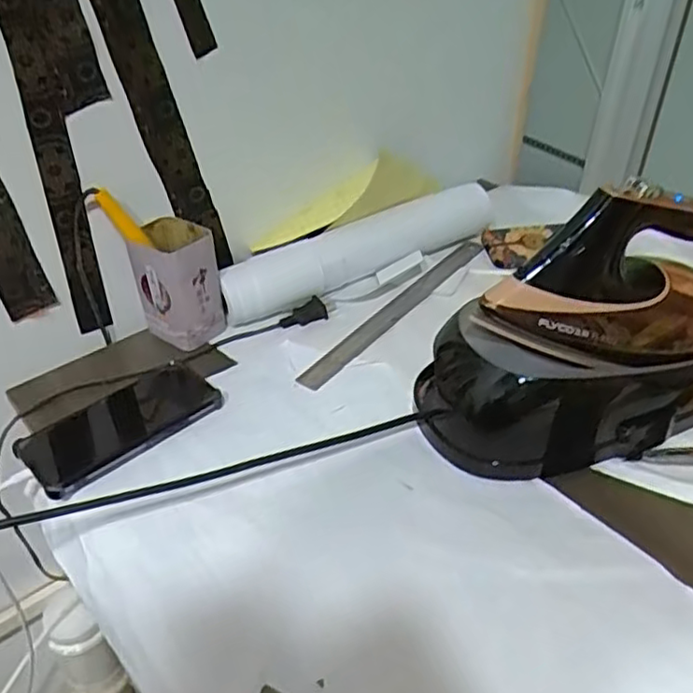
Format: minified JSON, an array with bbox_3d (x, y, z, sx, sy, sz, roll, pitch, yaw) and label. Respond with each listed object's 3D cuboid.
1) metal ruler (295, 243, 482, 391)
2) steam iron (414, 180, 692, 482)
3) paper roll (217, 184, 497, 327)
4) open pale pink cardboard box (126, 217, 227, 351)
[{"bbox_3d":[0.059,-0.044,0.735,0.030,0.006,0.312,27,48,31],"label":"metal ruler"},{"bbox_3d":[0.203,-0.014,0.535,0.280,0.183,0.123,-8,38,-5],"label":"steam iron"},{"bbox_3d":[0.021,-0.108,0.763,0.345,0.063,0.052,-22,41,-21],"label":"paper roll"},{"bbox_3d":[-0.173,-0.062,0.691,0.081,0.113,0.074,-14,39,-13],"label":"open pale pink cardboard box"}]

